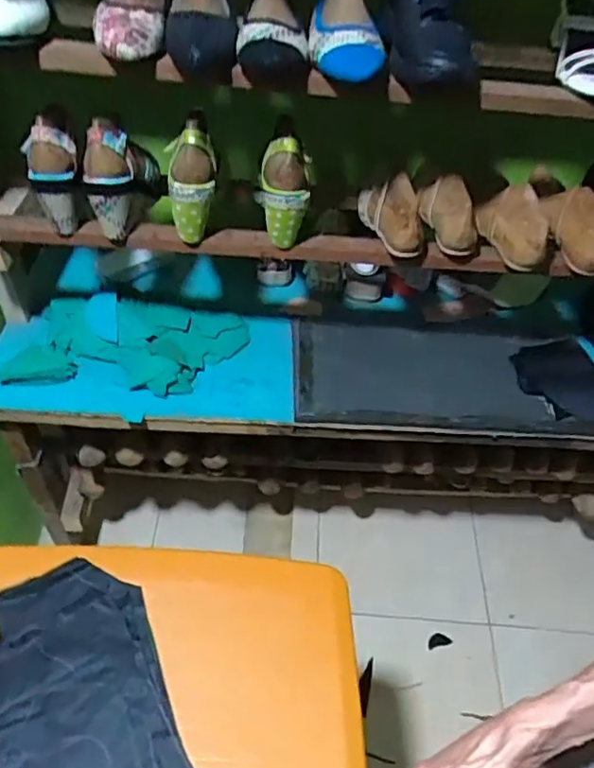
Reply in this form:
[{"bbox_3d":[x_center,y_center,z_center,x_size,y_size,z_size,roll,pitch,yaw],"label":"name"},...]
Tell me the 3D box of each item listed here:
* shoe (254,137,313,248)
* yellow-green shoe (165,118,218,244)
[{"bbox_3d":[-0.017,-0.263,0.847,0.069,0.144,0.062,4,48,-1],"label":"shoe"},{"bbox_3d":[-0.142,-0.269,0.836,0.062,0.149,0.075,-3,49,-8],"label":"yellow-green shoe"}]

